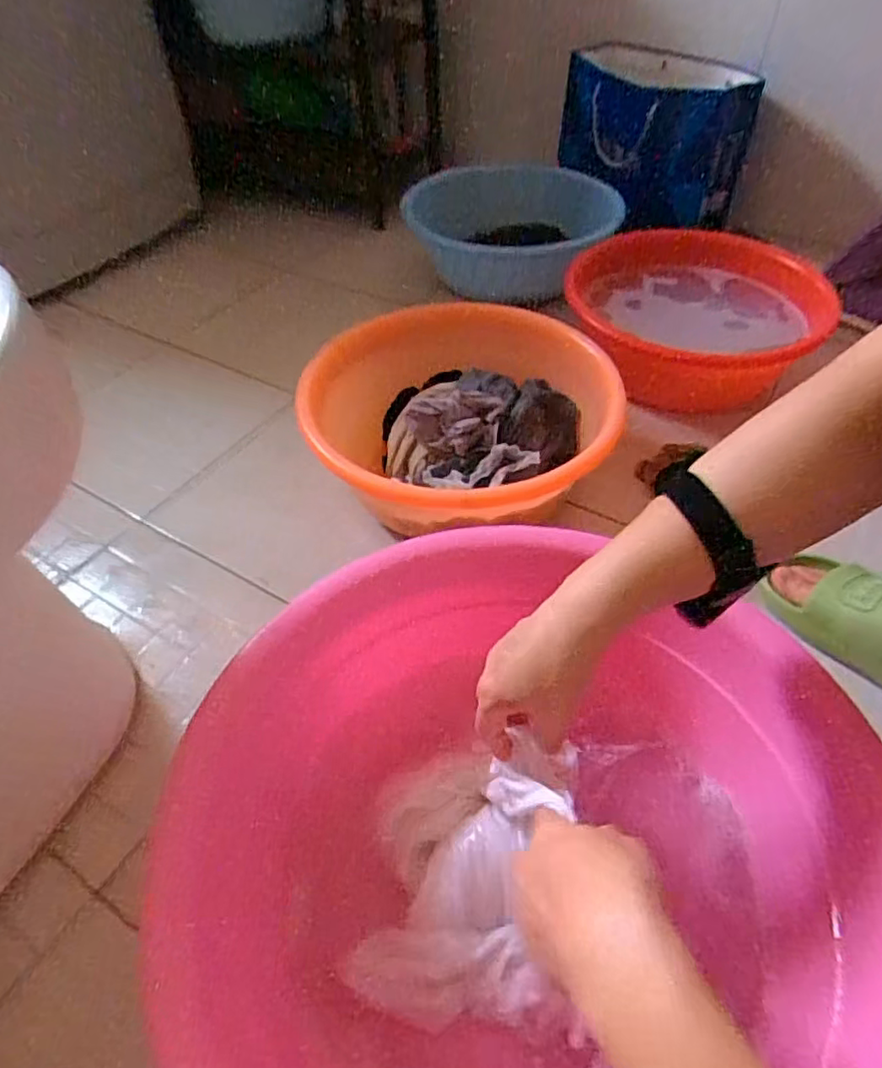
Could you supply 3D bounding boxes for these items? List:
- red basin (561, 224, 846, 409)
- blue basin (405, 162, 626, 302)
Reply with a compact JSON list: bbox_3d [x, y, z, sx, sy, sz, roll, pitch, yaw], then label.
[{"bbox_3d":[0.369,-0.330,0.956,0.348,0.097,0.348,2,47,2],"label":"red basin"},{"bbox_3d":[0.170,-0.538,1.146,0.400,0.112,0.400,0,47,0],"label":"blue basin"}]

